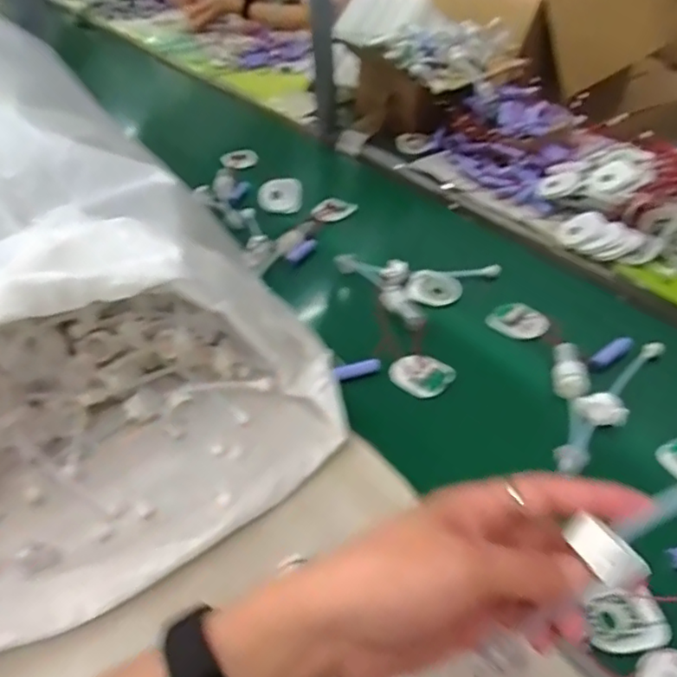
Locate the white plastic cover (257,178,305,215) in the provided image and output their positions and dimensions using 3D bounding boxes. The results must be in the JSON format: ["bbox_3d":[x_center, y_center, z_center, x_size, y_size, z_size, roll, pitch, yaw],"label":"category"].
[{"bbox_3d":[-0.086,-0.214,0.909,0.069,0.016,0.051,-9,86,-19],"label":"white plastic cover"}]

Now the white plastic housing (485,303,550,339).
[{"bbox_3d":[0.205,-0.020,0.688,0.066,0.018,0.039,7,42,10],"label":"white plastic housing"}]

